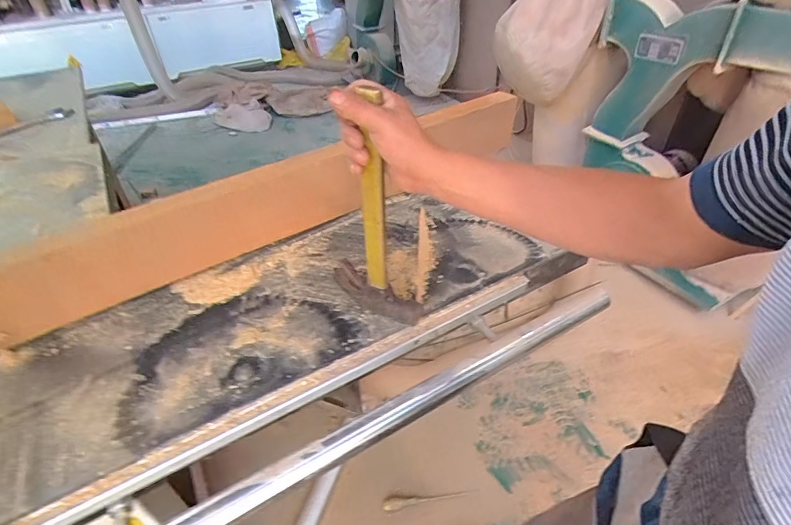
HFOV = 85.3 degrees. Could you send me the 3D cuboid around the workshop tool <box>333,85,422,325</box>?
[{"bbox_3d":[-0.036,-0.057,0.543,0.155,0.316,0.031,24,48,25],"label":"workshop tool"}]

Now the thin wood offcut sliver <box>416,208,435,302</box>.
[{"bbox_3d":[0.053,-0.020,0.746,0.028,0.008,0.236,1,40,4],"label":"thin wood offcut sliver"}]

